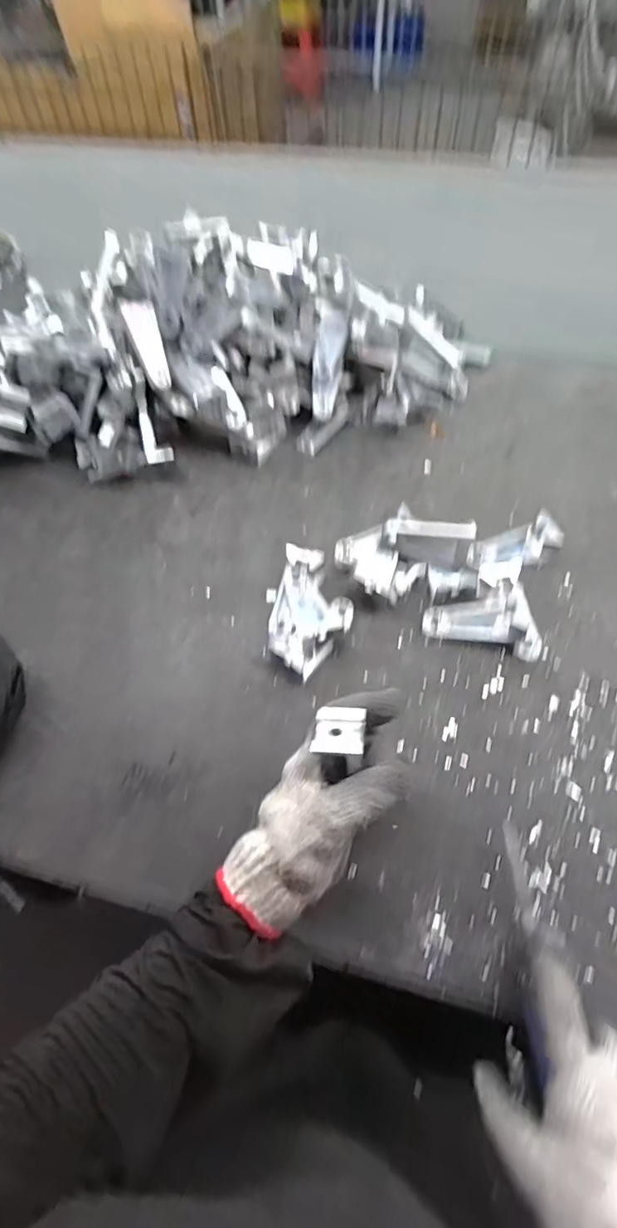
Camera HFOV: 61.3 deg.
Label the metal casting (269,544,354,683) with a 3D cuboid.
[{"bbox_3d":[0.002,-0.001,0.531,0.080,0.032,0.133,12,59,9],"label":"metal casting"}]

